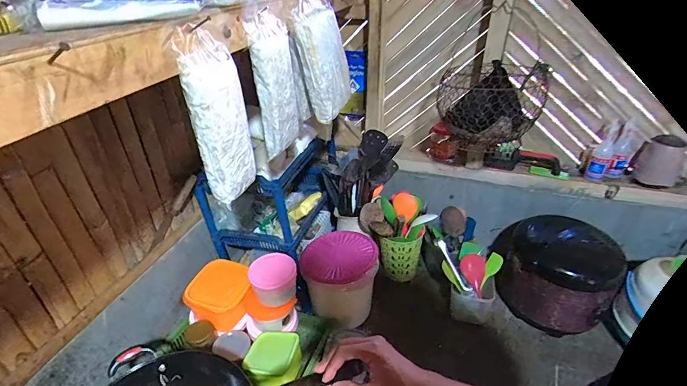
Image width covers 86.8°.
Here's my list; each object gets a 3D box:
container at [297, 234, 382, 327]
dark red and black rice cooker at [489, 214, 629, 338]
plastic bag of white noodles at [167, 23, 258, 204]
[{"bbox_3d":[-0.004,0.228,1.014,0.191,0.165,0.190,6,34,12],"label":"container"},{"bbox_3d":[0.587,0.214,1.019,0.314,0.216,0.290,18,38,28],"label":"dark red and black rice cooker"},{"bbox_3d":[-0.171,-0.104,0.508,0.037,0.229,0.082,10,35,17],"label":"plastic bag of white noodles"}]

